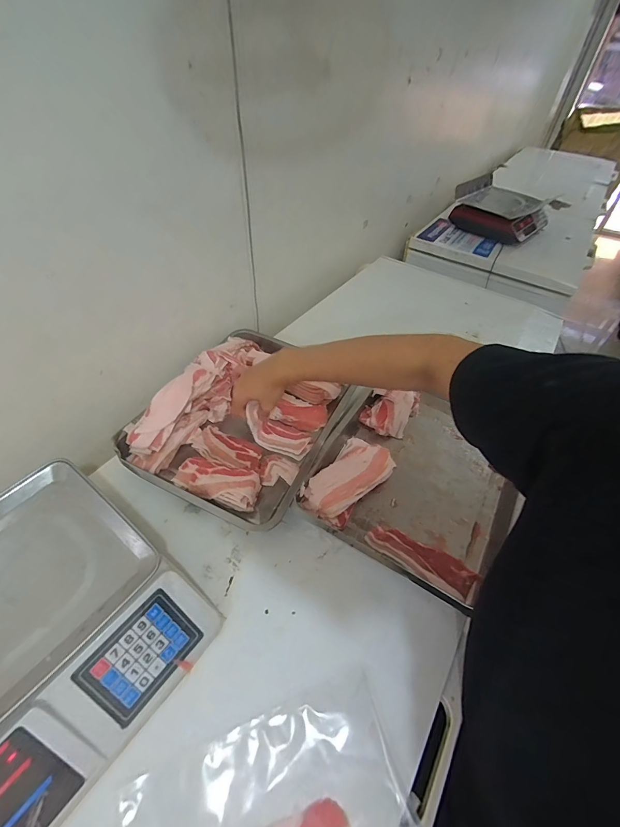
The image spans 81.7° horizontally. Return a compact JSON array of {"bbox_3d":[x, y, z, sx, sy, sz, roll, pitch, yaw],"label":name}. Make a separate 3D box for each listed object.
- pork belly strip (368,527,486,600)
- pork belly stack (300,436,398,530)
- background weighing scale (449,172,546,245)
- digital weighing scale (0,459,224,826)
[{"bbox_3d":[0.177,0.232,0.578,0.171,0.020,0.058,28,52,17],"label":"pork belly strip"},{"bbox_3d":[0.073,0.120,0.653,0.105,0.035,0.186,33,53,21],"label":"pork belly stack"},{"bbox_3d":[0.787,-0.851,1.495,0.337,0.123,0.325,32,53,25],"label":"background weighing scale"},{"bbox_3d":[-0.343,0.273,0.425,0.324,0.107,0.329,31,53,20],"label":"digital weighing scale"}]

